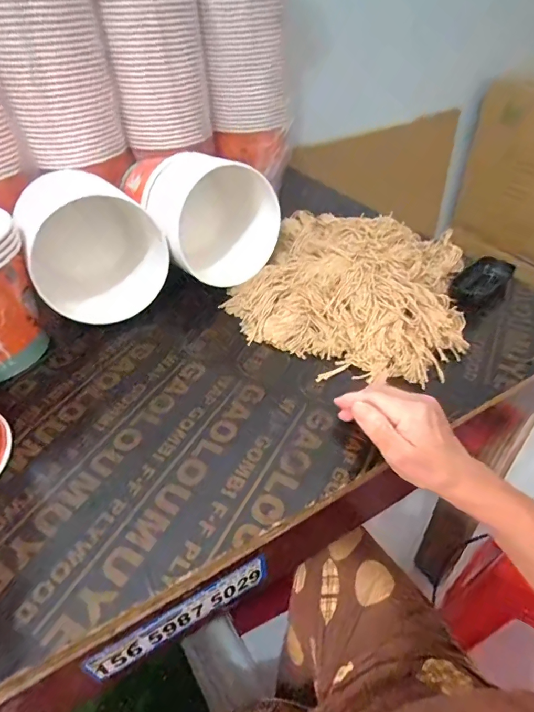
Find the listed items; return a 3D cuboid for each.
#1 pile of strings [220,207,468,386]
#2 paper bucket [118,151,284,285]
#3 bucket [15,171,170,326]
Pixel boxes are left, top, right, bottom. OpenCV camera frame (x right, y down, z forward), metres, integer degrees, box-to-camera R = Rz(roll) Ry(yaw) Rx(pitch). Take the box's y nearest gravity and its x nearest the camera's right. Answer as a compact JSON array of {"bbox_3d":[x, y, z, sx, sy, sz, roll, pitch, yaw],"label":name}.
[{"bbox_3d":[0.113,-0.102,0.581,0.311,0.071,0.299,14,45,19],"label":"pile of strings"},{"bbox_3d":[-0.098,-0.221,0.639,0.170,0.168,0.214,-24,46,-21],"label":"paper bucket"},{"bbox_3d":[-0.235,-0.143,0.575,0.164,0.161,0.165,-21,45,-18],"label":"bucket"}]

